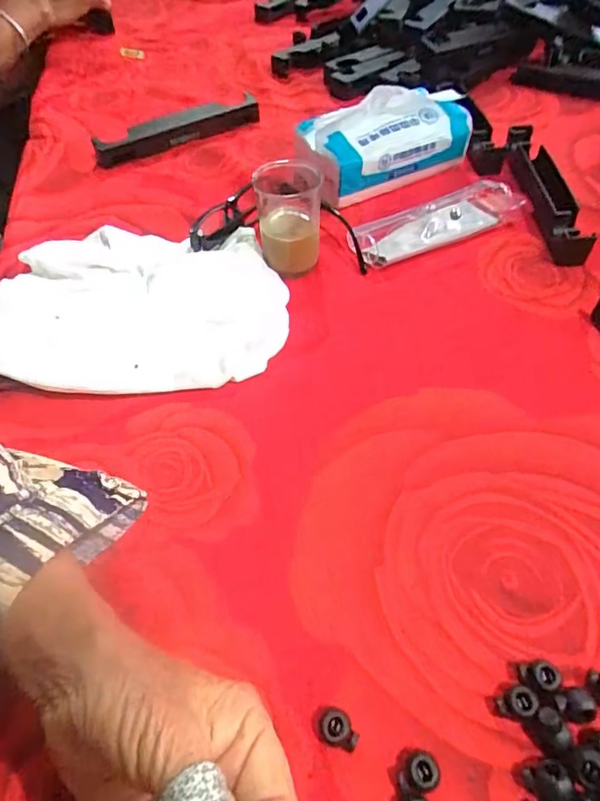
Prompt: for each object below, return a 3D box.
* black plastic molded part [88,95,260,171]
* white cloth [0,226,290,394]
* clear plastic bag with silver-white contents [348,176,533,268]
[{"bbox_3d":[-0.142,-0.319,0.582,0.199,0.030,0.026,-23,56,-13],"label":"black plastic molded part"},{"bbox_3d":[-0.140,-0.079,0.395,0.254,0.033,0.171,-1,54,3],"label":"white cloth"},{"bbox_3d":[0.127,-0.164,0.449,0.161,0.025,0.053,-22,55,-12],"label":"clear plastic bag with silver-white contents"}]

